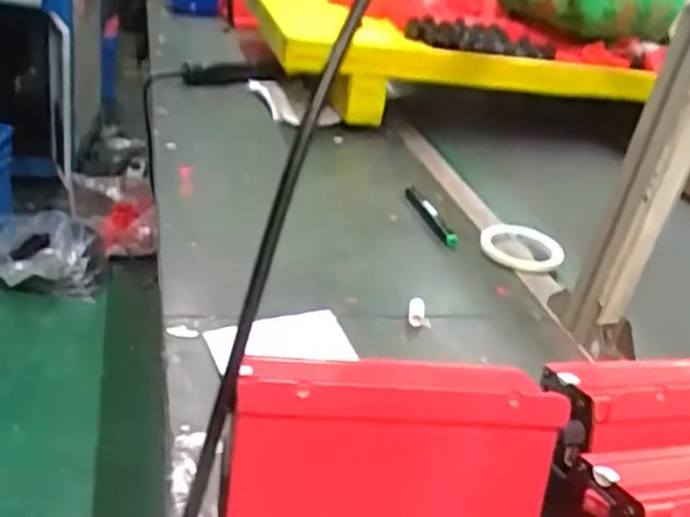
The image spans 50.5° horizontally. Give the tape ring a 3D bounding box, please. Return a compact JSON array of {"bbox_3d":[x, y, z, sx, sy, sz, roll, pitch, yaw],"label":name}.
[{"bbox_3d":[0.220,-0.017,0.911,0.100,0.023,0.104,12,28,6],"label":"tape ring"}]

